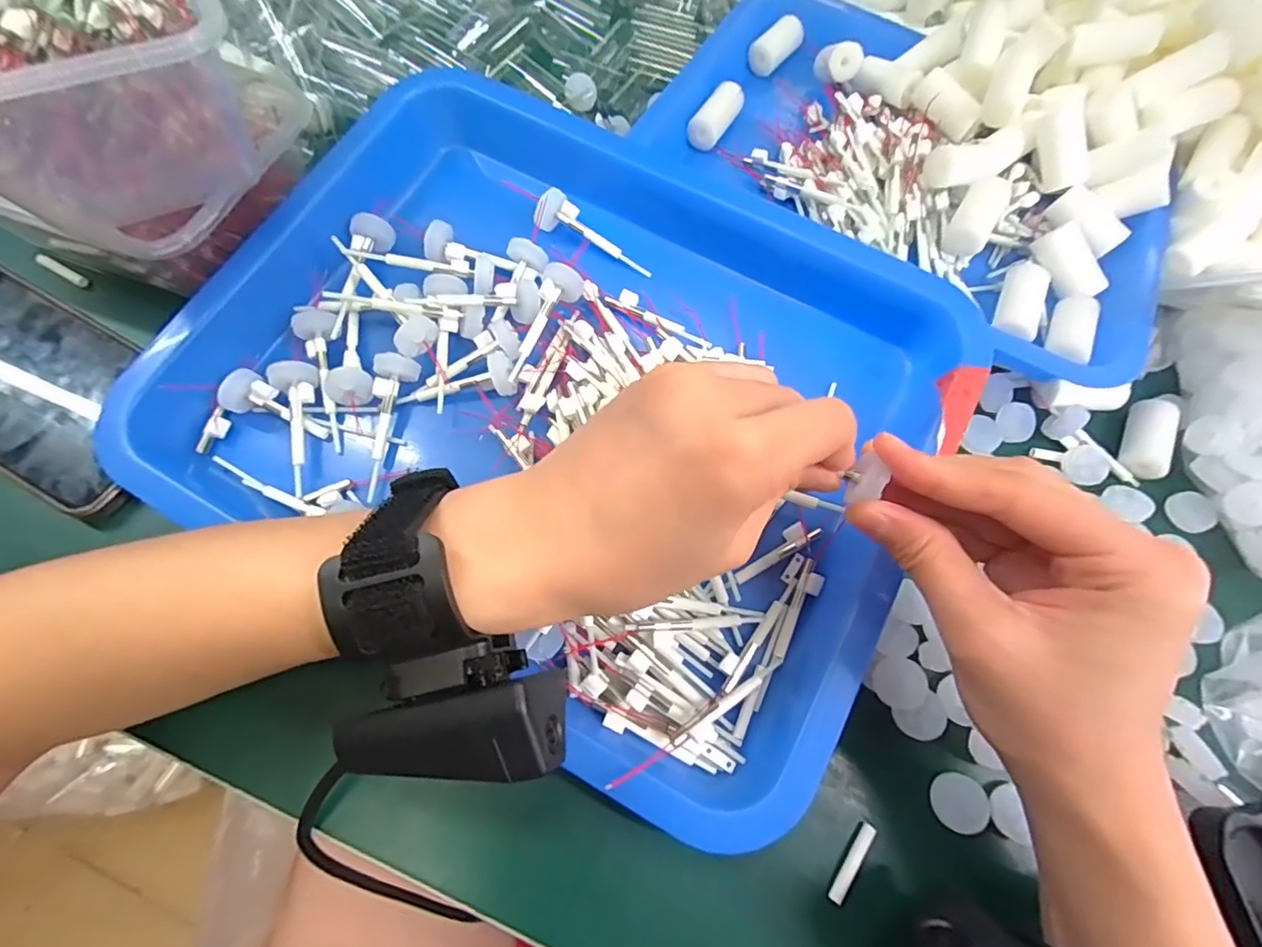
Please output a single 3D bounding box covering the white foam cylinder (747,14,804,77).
[{"bbox_3d":[0.096,-0.281,0.362,0.019,0.016,0.045,39,70,11],"label":"white foam cylinder"}]

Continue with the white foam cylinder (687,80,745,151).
[{"bbox_3d":[0.051,-0.213,0.329,0.020,0.016,0.045,29,69,8],"label":"white foam cylinder"}]

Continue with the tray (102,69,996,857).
[{"bbox_3d":[-0.026,-0.049,0.264,0.332,0.043,0.296,28,68,7],"label":"tray"}]

